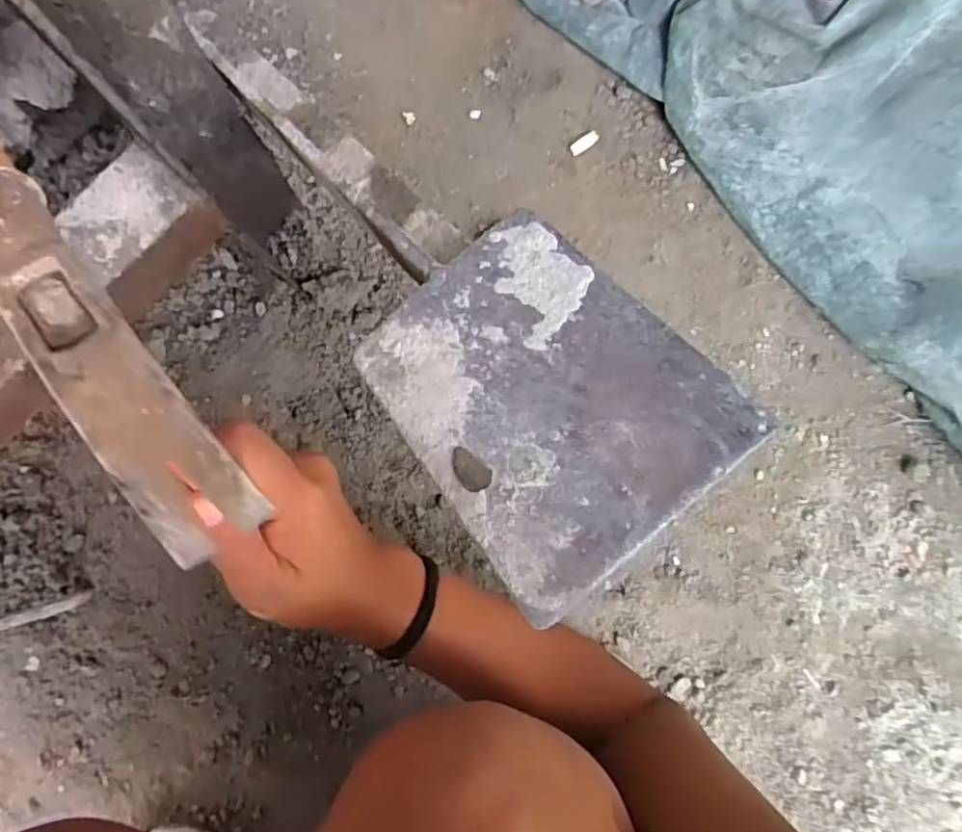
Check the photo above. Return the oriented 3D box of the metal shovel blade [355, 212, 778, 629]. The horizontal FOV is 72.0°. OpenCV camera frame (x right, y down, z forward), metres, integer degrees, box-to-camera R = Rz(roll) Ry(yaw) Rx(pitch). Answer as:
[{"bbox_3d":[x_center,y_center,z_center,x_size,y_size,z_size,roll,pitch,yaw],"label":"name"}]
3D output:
[{"bbox_3d":[0.028,-0.007,0.293,0.127,0.005,0.148,-42,79,-1],"label":"metal shovel blade"}]

